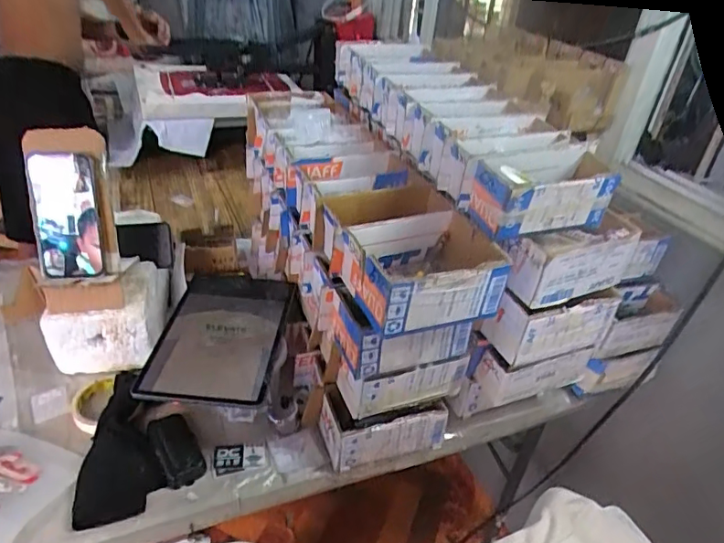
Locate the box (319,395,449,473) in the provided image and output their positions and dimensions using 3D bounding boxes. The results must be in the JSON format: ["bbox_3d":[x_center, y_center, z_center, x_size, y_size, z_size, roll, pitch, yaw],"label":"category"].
[{"bbox_3d":[0.028,0.207,0.718,0.157,0.077,0.084,-7,37,-19],"label":"box"}]

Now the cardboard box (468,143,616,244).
[{"bbox_3d":[0.212,-0.092,0.610,0.174,0.076,0.078,-8,37,-20],"label":"cardboard box"}]

